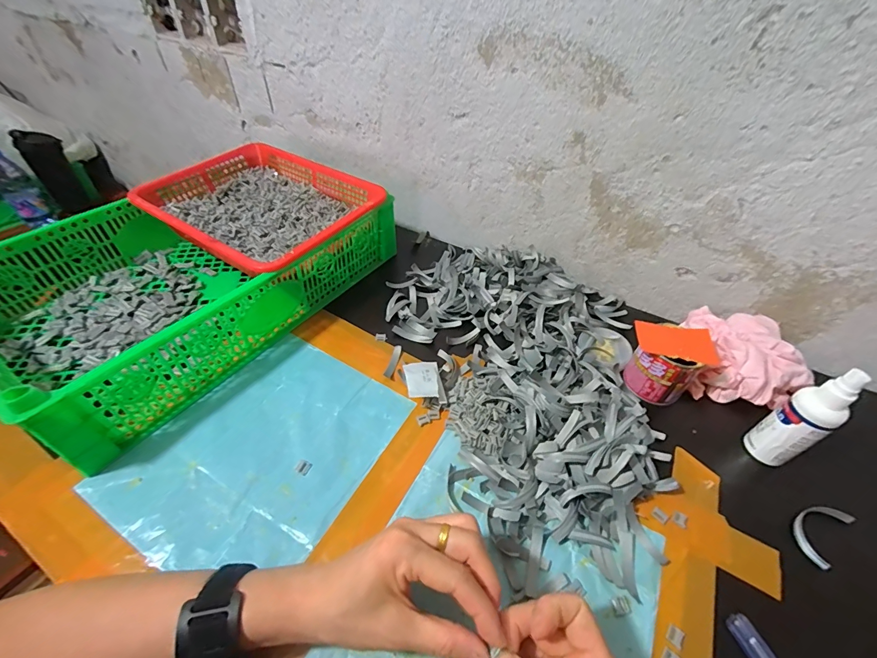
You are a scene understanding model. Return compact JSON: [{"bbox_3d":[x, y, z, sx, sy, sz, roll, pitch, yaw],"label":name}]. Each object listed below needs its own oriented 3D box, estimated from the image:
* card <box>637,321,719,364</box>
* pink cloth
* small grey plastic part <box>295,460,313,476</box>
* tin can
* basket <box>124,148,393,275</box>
[{"bbox_3d":[0.263,0.014,0.425,0.080,0.007,0.053,5,44,2],"label":"card"},{"bbox_3d":[0.366,0.033,0.469,0.114,0.066,0.121,12,45,9],"label":"pink cloth"},{"bbox_3d":[-0.132,0.135,0.376,0.014,0.004,0.013,20,47,17],"label":"small grey plastic part"},{"bbox_3d":[0.258,0.044,0.440,0.060,0.067,0.060,2,44,-2],"label":"tin can"},{"bbox_3d":[-0.252,-0.172,0.566,0.299,0.071,0.237,26,49,22],"label":"basket"}]

